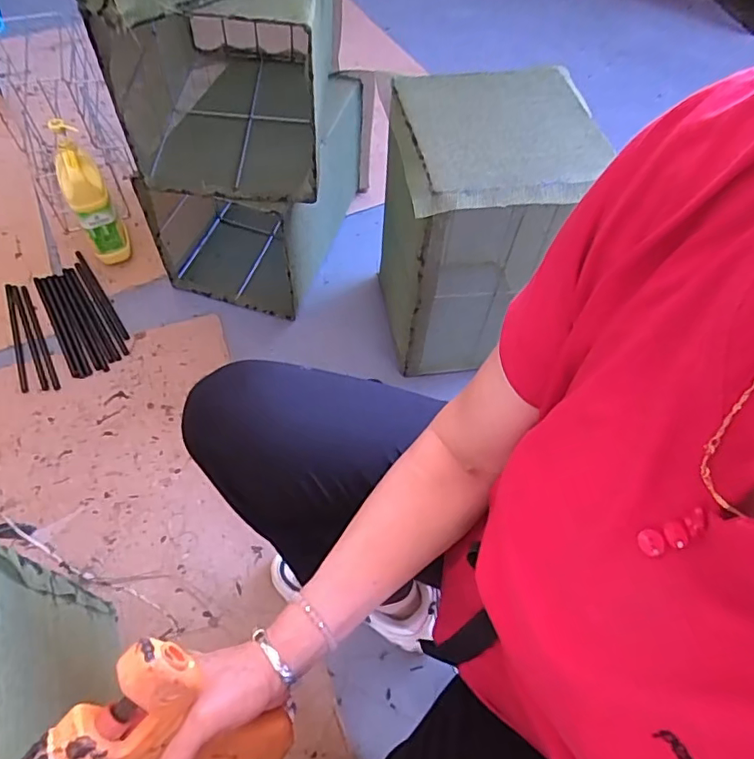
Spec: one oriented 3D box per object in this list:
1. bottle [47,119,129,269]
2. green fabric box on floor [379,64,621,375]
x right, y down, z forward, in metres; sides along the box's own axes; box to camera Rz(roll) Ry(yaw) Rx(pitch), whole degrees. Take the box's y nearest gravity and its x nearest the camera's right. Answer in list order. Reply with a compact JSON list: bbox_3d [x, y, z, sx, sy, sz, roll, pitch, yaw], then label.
[{"bbox_3d":[-0.568,-0.358,1.064,0.074,0.239,0.151,-27,63,-19],"label":"bottle"},{"bbox_3d":[0.157,-0.245,0.928,0.289,0.412,0.300,-6,58,-8],"label":"green fabric box on floor"}]

